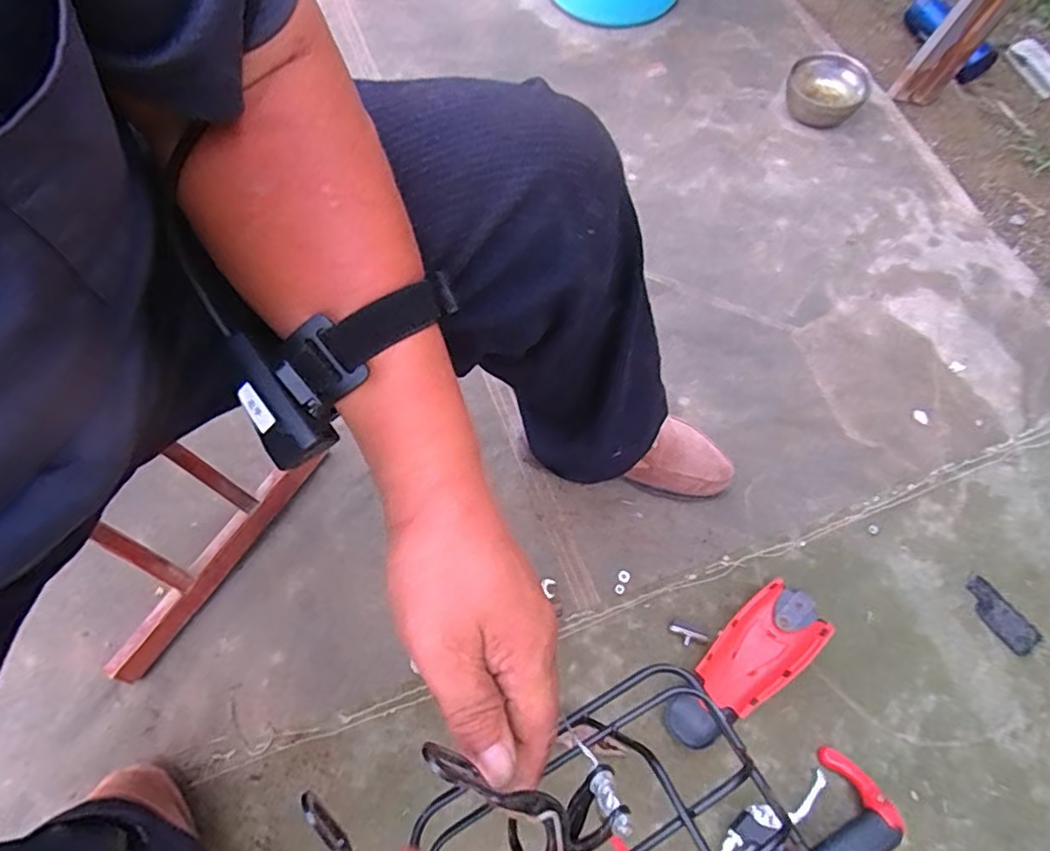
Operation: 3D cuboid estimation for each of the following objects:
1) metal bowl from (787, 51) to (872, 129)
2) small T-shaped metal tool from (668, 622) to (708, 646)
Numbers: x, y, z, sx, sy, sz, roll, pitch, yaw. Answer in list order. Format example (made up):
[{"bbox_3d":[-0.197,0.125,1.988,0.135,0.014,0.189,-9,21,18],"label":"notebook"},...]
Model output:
[{"bbox_3d":[0.505,-0.562,1.020,0.128,0.064,0.149,27,68,11],"label":"metal bowl"},{"bbox_3d":[0.178,0.230,0.659,0.043,0.006,0.021,17,67,6],"label":"small T-shaped metal tool"}]

